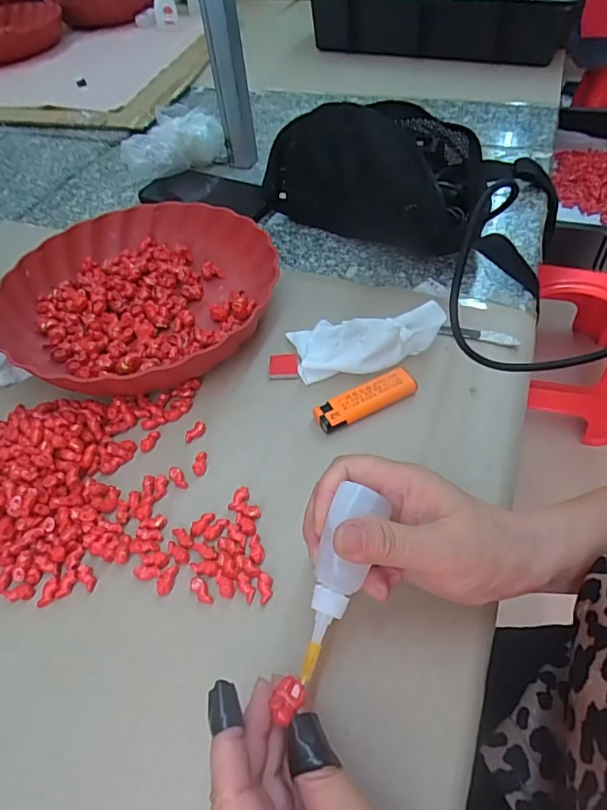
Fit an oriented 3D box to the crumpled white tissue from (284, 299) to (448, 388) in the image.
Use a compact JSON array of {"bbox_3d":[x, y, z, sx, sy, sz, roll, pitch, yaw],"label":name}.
[{"bbox_3d":[0.050,-0.052,0.415,0.120,0.035,0.062,0,50,6],"label":"crumpled white tissue"}]

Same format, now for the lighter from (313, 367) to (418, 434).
[{"bbox_3d":[0.047,-0.003,0.386,0.079,0.012,0.025,-25,52,-15],"label":"lighter"}]

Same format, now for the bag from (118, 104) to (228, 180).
[{"bbox_3d":[-0.168,-0.335,0.664,0.067,0.064,0.139,34,61,29],"label":"bag"}]

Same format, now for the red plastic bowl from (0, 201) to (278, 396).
[{"bbox_3d":[-0.149,-0.105,0.475,0.239,0.048,0.239,-3,50,4],"label":"red plastic bowl"}]

